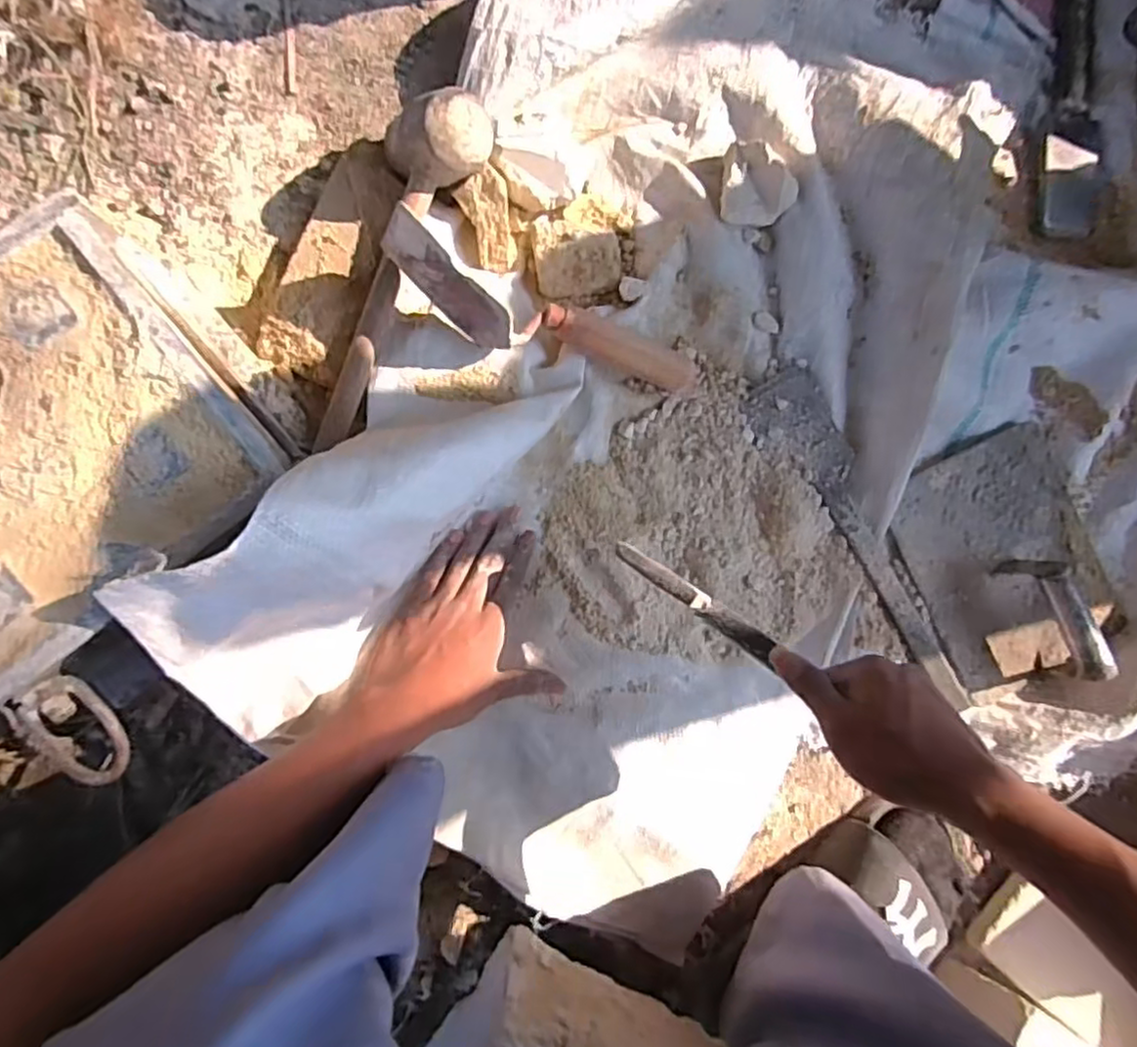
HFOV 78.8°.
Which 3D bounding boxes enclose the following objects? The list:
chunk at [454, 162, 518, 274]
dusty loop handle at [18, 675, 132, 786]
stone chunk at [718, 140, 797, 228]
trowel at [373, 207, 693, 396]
[{"bbox_3d":[-0.065,-0.250,0.571,0.040,0.026,0.078,-19,129,-6],"label":"chunk"},{"bbox_3d":[-0.331,0.141,0.467,0.045,0.016,0.078,-43,100,-23],"label":"dusty loop handle"},{"bbox_3d":[0.165,-0.291,0.594,0.061,0.029,0.062,7,85,-4],"label":"stone chunk"},{"bbox_3d":[-0.014,-0.159,0.547,0.269,0.071,0.064,17,84,-17],"label":"trowel"}]

